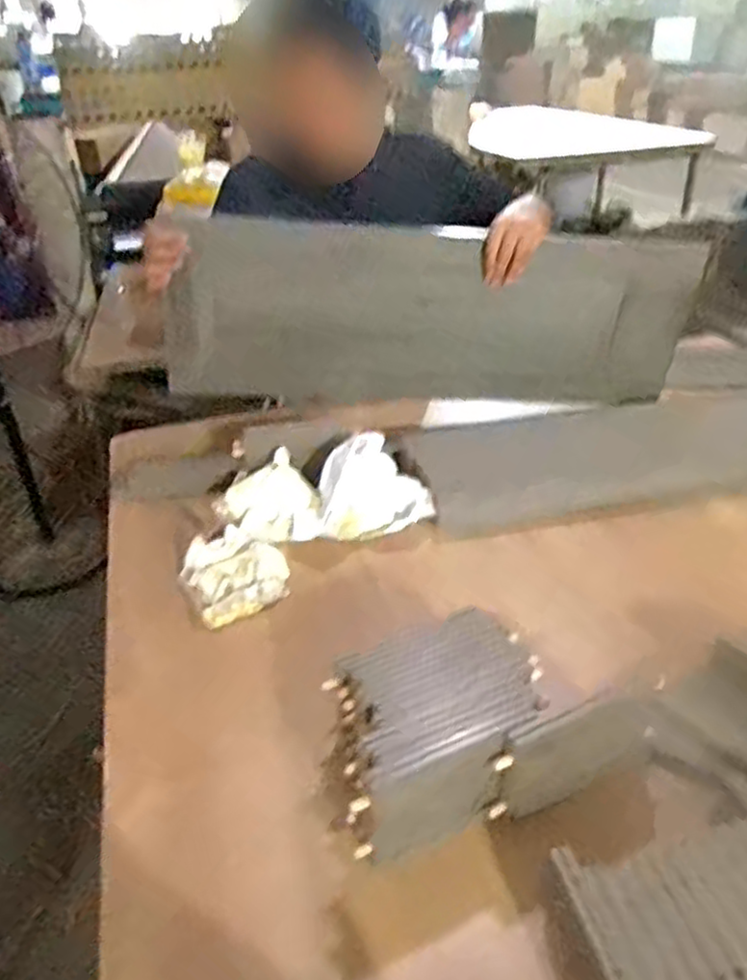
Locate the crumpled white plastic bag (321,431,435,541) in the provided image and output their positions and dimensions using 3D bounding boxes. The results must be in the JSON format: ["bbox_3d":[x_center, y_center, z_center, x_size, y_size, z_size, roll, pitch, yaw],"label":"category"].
[{"bbox_3d":[-0.003,-0.007,0.989,0.159,0.120,0.083,-12,33,-15],"label":"crumpled white plastic bag"}]

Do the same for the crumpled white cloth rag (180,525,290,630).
[{"bbox_3d":[-0.174,0.100,0.895,0.120,0.041,0.117,-20,36,-25],"label":"crumpled white cloth rag"}]

